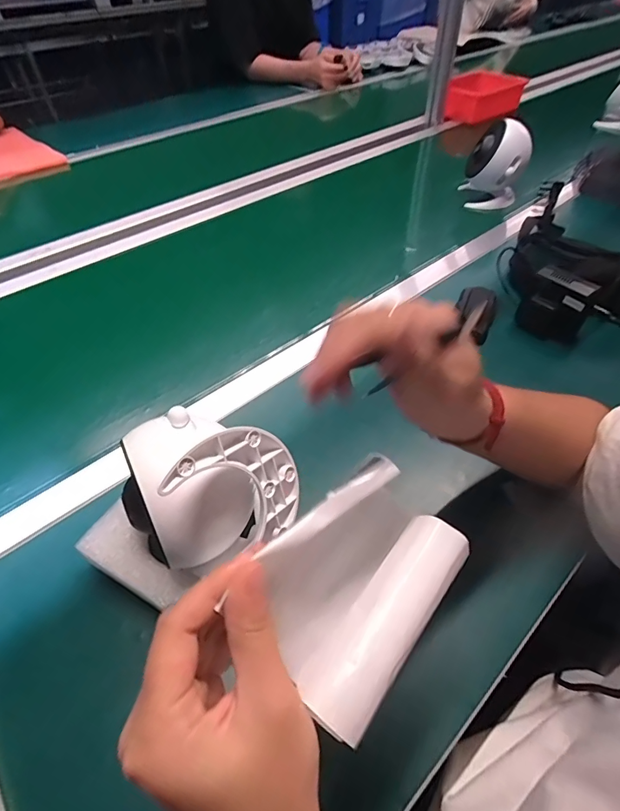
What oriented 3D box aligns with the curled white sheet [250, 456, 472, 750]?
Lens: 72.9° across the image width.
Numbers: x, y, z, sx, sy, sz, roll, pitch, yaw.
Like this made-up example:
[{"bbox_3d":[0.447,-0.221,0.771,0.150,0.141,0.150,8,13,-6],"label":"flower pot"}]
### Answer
[{"bbox_3d":[0.029,0.084,0.202,0.102,0.063,0.069,-33,55,-26],"label":"curled white sheet"}]

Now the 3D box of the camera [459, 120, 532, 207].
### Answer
[{"bbox_3d":[0.370,-0.485,0.838,0.116,0.142,0.130,17,52,15],"label":"camera"}]

